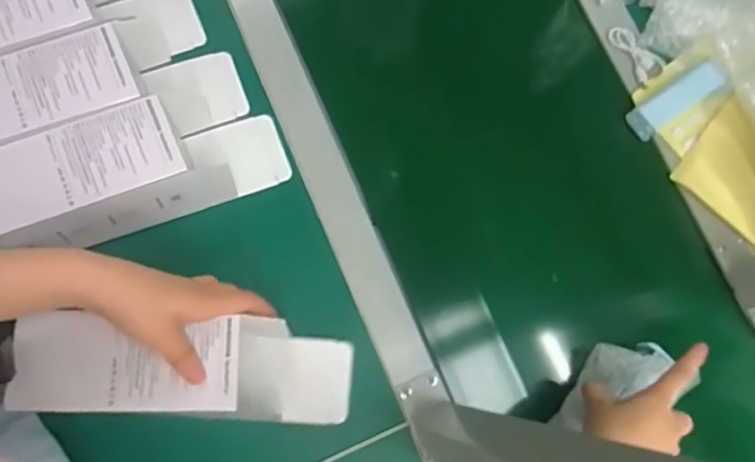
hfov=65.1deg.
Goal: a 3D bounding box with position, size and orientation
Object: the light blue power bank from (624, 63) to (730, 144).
[{"bbox_3d":[0.302,-0.132,0.598,0.106,0.020,0.033,-33,77,-10],"label":"light blue power bank"}]

